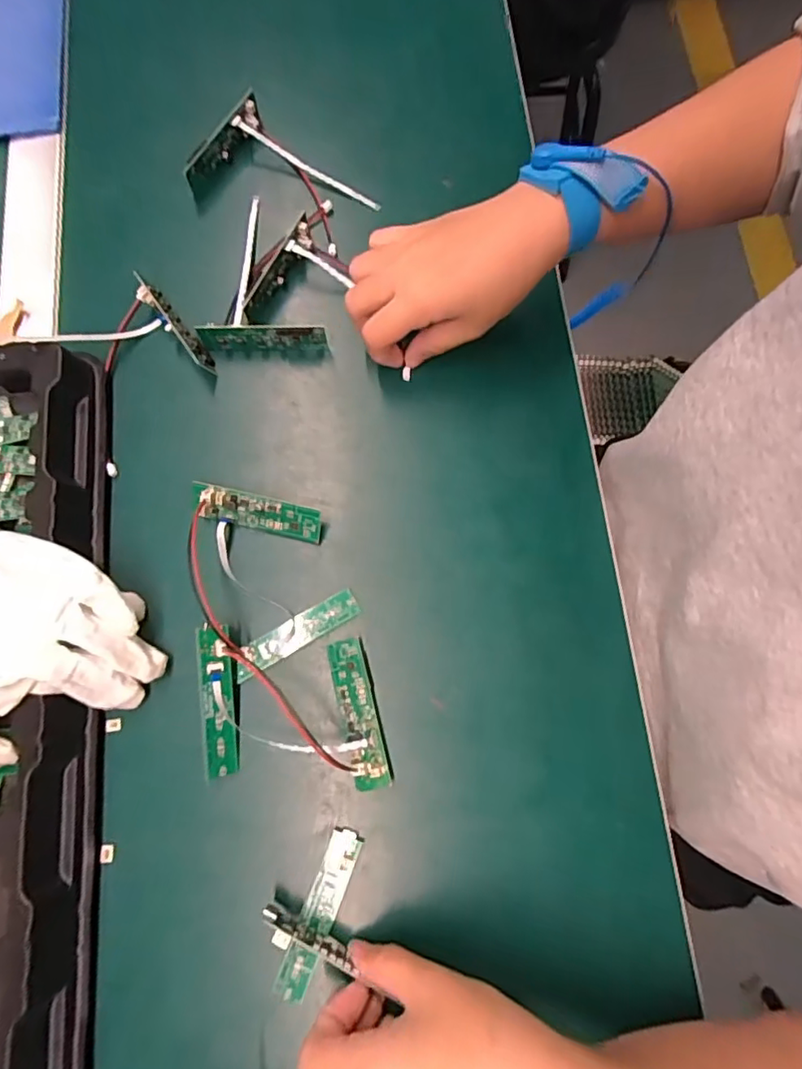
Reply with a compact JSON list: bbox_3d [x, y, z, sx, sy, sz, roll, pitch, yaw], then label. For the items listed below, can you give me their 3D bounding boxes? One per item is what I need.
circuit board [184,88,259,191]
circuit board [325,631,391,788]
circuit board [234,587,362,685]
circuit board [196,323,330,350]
[{"bbox_3d":[-0.125,-0.278,0.396,0.016,0.027,0.079,33,81,9],"label":"circuit board"},{"bbox_3d":[-0.024,0.101,0.312,0.020,0.007,0.082,-14,77,-1],"label":"circuit board"},{"bbox_3d":[-0.062,0.058,0.326,0.078,0.005,0.019,-29,77,-4],"label":"circuit board"},{"bbox_3d":[-0.090,-0.129,0.362,0.081,0.024,0.007,-1,77,2],"label":"circuit board"}]

